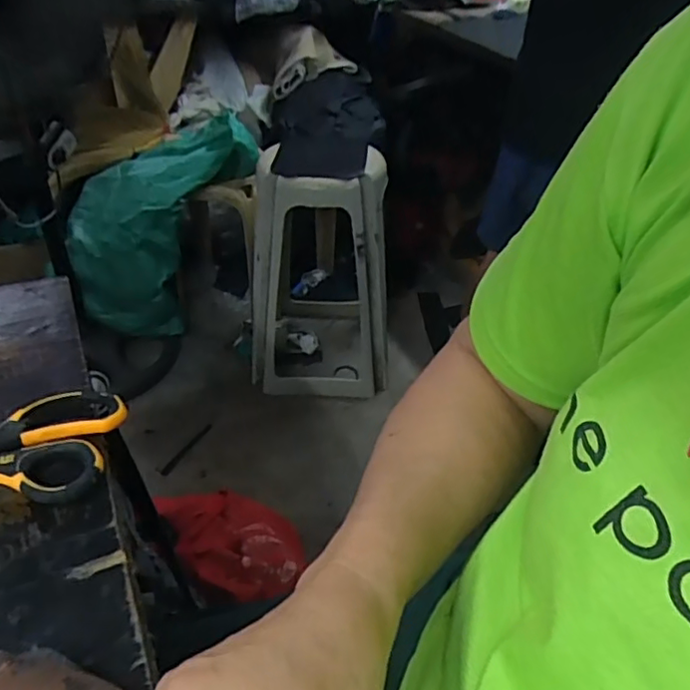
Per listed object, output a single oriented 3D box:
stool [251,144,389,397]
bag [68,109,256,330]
[{"bbox_3d":[-0.061,-0.225,1.550,0.333,0.590,0.458,2,38,0],"label":"stool"},{"bbox_3d":[-0.504,-0.326,1.630,0.468,0.525,0.331,-17,42,-21],"label":"bag"}]

